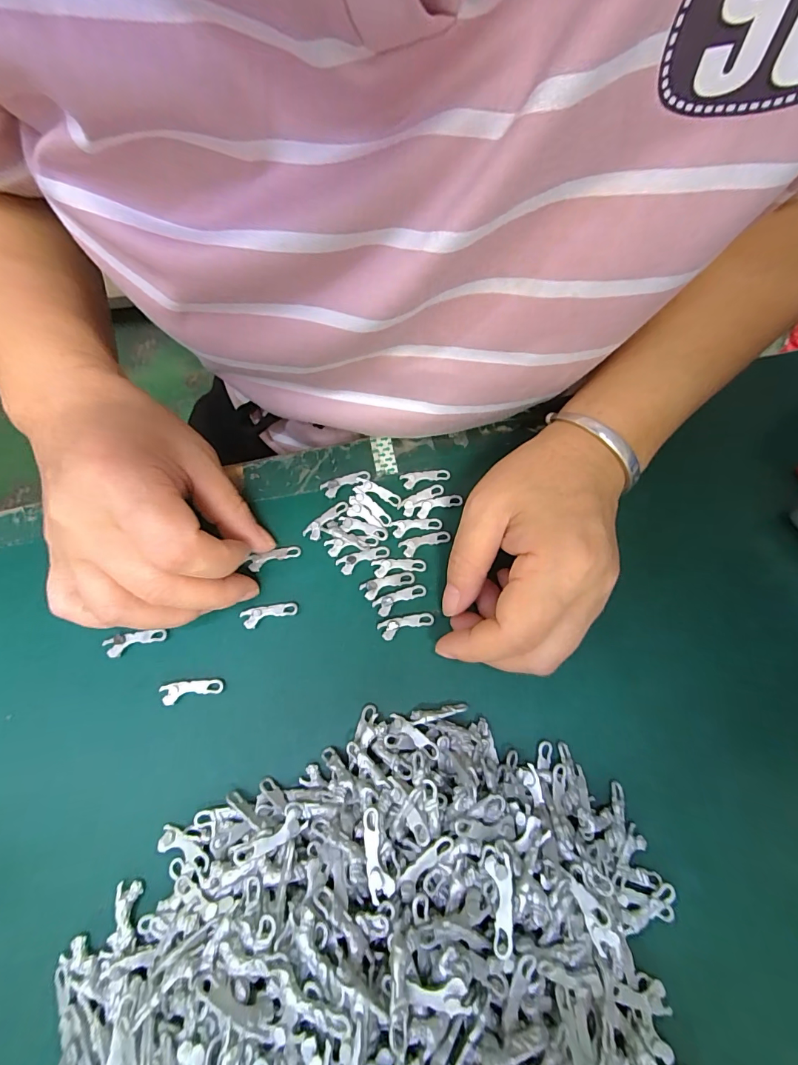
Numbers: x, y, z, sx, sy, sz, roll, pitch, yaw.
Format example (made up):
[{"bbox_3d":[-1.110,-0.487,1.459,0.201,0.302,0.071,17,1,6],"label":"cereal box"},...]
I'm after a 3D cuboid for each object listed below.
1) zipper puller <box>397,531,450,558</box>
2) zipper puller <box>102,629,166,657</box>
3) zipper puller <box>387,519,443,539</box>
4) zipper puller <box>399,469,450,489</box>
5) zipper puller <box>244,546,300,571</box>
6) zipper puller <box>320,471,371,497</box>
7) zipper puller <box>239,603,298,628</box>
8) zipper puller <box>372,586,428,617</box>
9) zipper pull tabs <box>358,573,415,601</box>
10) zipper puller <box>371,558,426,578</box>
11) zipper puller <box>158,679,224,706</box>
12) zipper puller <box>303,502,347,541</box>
[{"bbox_3d":[0.014,0.006,0.227,0.028,0.004,0.010,-15,71,-7],"label":"zipper puller"},{"bbox_3d":[-0.131,0.054,0.208,0.029,0.004,0.009,-17,72,-7],"label":"zipper puller"},{"bbox_3d":[0.009,-0.004,0.229,0.028,0.004,0.010,-5,71,-3],"label":"zipper puller"},{"bbox_3d":[0.015,-0.032,0.240,0.028,0.004,0.010,-9,71,-5],"label":"zipper puller"},{"bbox_3d":[-0.067,0.013,0.223,0.027,0.004,0.009,-17,71,-14],"label":"zipper puller"},{"bbox_3d":[-0.030,-0.029,0.239,0.029,0.004,0.010,-25,73,-10],"label":"zipper puller"},{"bbox_3d":[-0.066,0.041,0.214,0.027,0.004,0.009,-14,71,-6],"label":"zipper puller"},{"bbox_3d":[0.001,0.034,0.217,0.028,0.004,0.009,-24,73,-10],"label":"zipper puller"},{"bbox_3d":[-0.006,0.026,0.219,0.028,0.004,0.010,-19,72,-8],"label":"zipper pull tabs"},{"bbox_3d":[0.000,0.018,0.222,0.028,0.004,0.009,-4,71,-3],"label":"zipper puller"},{"bbox_3d":[-0.100,0.076,0.201,0.028,0.004,0.010,-6,71,-4],"label":"zipper puller"},{"bbox_3d":[-0.040,-0.007,0.230,0.010,0.004,0.028,41,74,12],"label":"zipper puller"}]

